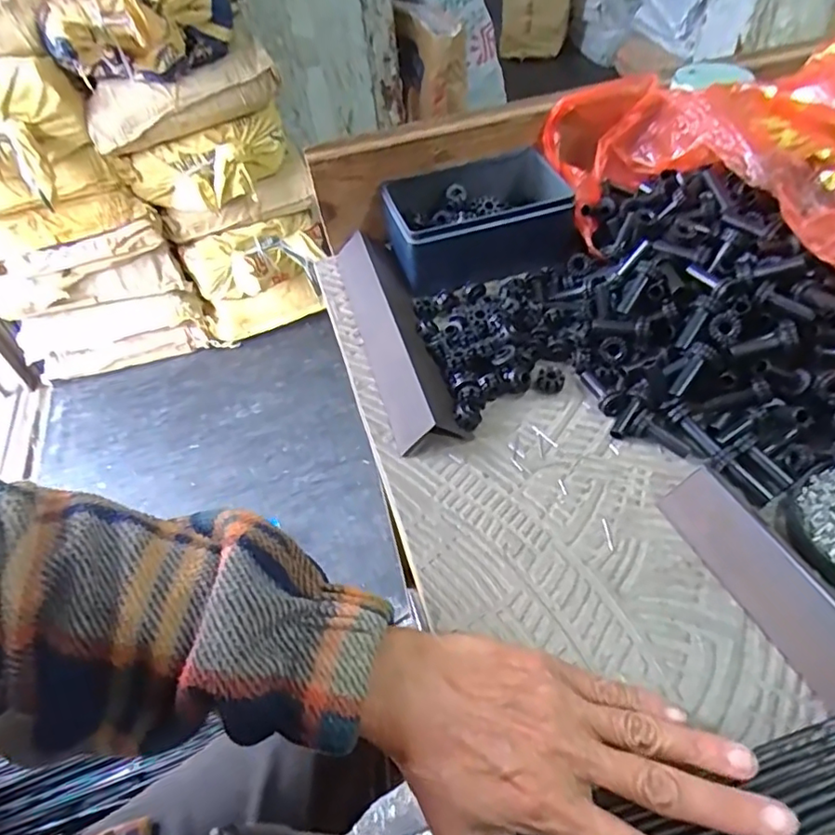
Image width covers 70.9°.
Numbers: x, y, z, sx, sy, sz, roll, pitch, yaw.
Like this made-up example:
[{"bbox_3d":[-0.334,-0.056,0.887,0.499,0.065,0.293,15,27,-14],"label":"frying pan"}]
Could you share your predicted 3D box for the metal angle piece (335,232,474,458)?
[{"bbox_3d":[-0.019,-0.071,0.445,0.048,0.024,0.228,-15,48,-7],"label":"metal angle piece"}]

